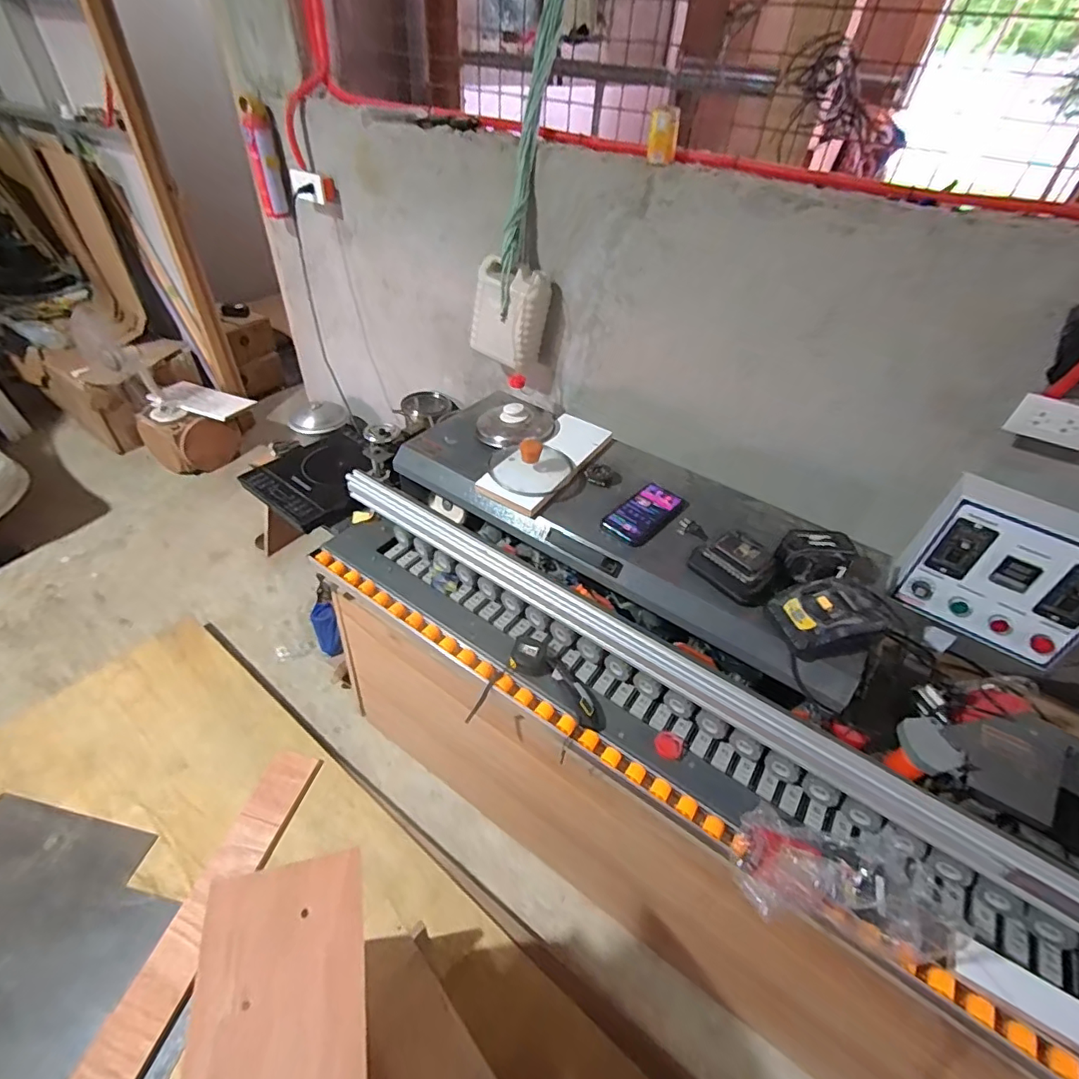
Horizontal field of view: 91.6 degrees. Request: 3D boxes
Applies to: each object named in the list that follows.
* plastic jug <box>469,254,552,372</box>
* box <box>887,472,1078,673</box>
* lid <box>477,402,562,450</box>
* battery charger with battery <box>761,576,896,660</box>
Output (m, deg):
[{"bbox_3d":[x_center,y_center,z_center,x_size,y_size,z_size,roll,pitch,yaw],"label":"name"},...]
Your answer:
[{"bbox_3d":[-0.082,-0.585,1.358,0.185,0.217,0.137,31,48,25],"label":"plastic jug"},{"bbox_3d":[0.779,0.055,0.881,0.265,0.221,0.122,25,46,20],"label":"box"},{"bbox_3d":[-0.042,-0.241,1.115,0.171,0.056,0.173,-12,45,-18],"label":"lid"},{"bbox_3d":[0.435,0.122,0.793,0.147,0.072,0.108,-7,44,-13],"label":"battery charger with battery"}]

